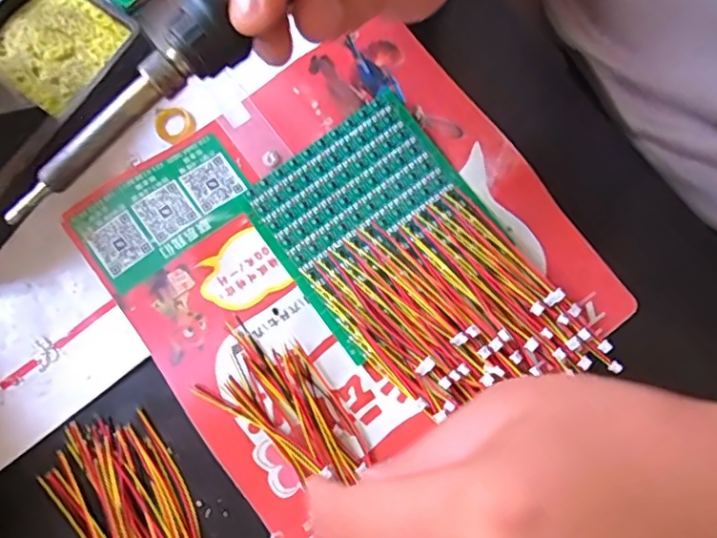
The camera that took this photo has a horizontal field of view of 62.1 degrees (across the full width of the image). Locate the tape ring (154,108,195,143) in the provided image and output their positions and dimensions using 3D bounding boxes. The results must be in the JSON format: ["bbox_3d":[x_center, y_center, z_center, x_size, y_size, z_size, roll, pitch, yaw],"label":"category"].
[{"bbox_3d":[-0.093,-0.073,0.301,0.018,0.005,0.018,0,78,0],"label":"tape ring"}]

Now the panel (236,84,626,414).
[{"bbox_3d":[0.027,-0.001,0.275,0.093,0.017,0.159,-38,81,-8],"label":"panel"}]

